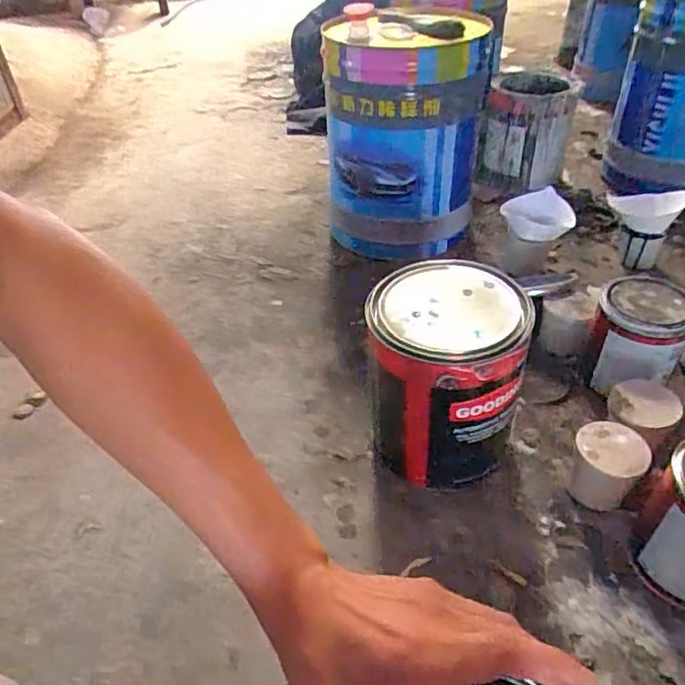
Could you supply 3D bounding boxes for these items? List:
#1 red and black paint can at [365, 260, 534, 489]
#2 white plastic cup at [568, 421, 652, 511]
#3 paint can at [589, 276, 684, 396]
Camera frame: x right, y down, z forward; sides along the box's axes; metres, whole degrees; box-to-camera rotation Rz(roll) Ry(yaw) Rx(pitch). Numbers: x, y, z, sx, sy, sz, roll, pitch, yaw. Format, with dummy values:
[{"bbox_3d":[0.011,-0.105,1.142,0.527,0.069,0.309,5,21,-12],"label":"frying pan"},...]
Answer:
[{"bbox_3d":[0.113,0.039,0.642,0.157,0.207,0.153,-2,41,1],"label":"red and black paint can"},{"bbox_3d":[0.281,0.133,0.617,0.070,0.079,0.065,25,48,29],"label":"white plastic cup"},{"bbox_3d":[0.365,-0.001,0.717,0.102,0.141,0.109,-2,41,1],"label":"paint can"}]

